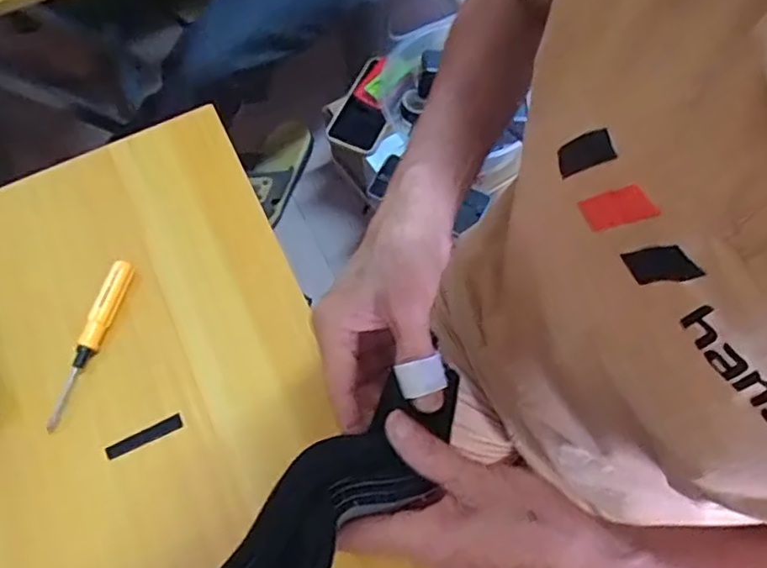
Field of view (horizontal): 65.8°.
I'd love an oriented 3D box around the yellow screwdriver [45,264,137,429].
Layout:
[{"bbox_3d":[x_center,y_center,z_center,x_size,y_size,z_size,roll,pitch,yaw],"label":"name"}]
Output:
[{"bbox_3d":[-0.212,0.041,0.427,0.014,0.016,0.125,15,68,7],"label":"yellow screwdriver"}]

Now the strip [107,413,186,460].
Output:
[{"bbox_3d":[-0.165,0.105,0.408,0.053,0.004,0.010,-25,69,-10],"label":"strip"}]

